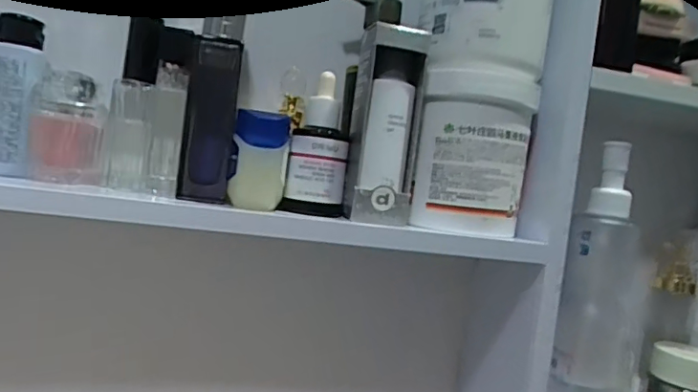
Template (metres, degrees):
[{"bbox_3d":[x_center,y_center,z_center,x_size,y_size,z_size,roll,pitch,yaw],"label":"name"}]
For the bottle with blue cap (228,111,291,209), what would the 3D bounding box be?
[{"bbox_3d":[-0.055,-0.022,0.350,0.034,0.059,0.029,7,1,-7],"label":"bottle with blue cap"}]

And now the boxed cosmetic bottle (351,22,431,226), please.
[{"bbox_3d":[0.026,-0.045,0.365,0.041,0.122,0.030,7,1,3],"label":"boxed cosmetic bottle"}]

